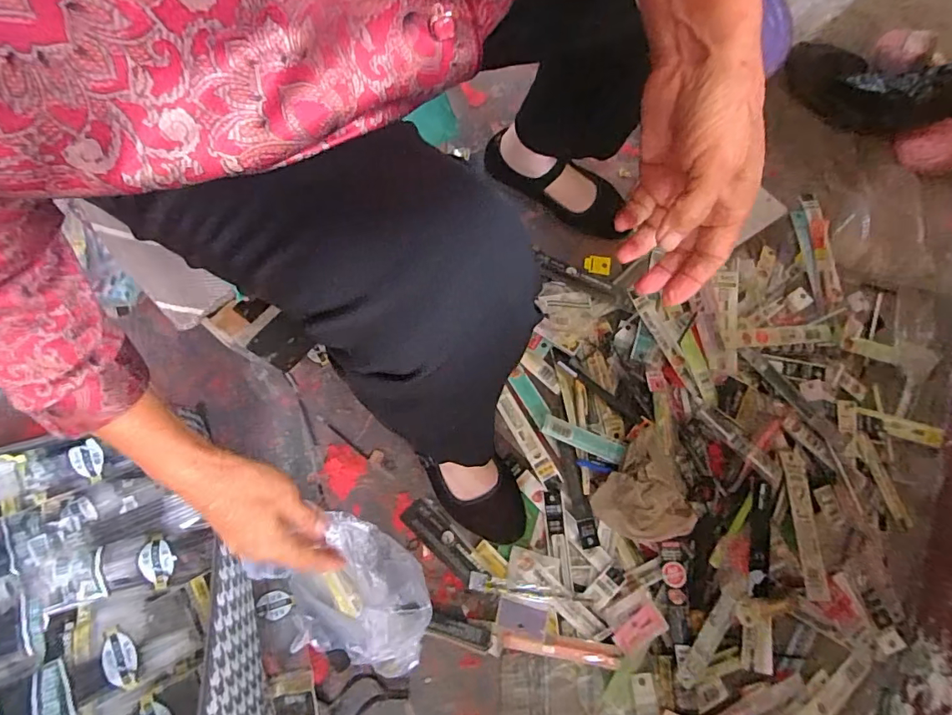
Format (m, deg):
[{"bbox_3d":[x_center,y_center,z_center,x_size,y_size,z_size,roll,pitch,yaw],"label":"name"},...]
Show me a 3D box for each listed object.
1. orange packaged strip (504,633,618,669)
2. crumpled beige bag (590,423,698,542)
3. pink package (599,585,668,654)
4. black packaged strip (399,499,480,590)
[{"bbox_3d":[0.098,0.338,0.550,0.133,0.010,0.026,8,74,0],"label":"orange packaged strip"},{"bbox_3d":[0.218,0.165,0.579,0.109,0.053,0.133,39,77,9],"label":"crumpled beige bag"},{"bbox_3d":[0.186,0.309,0.556,0.062,0.018,0.052,-26,77,-9],"label":"pink package"},{"bbox_3d":[-0.045,0.227,0.589,0.036,0.009,0.113,-44,80,-12],"label":"black packaged strip"}]

